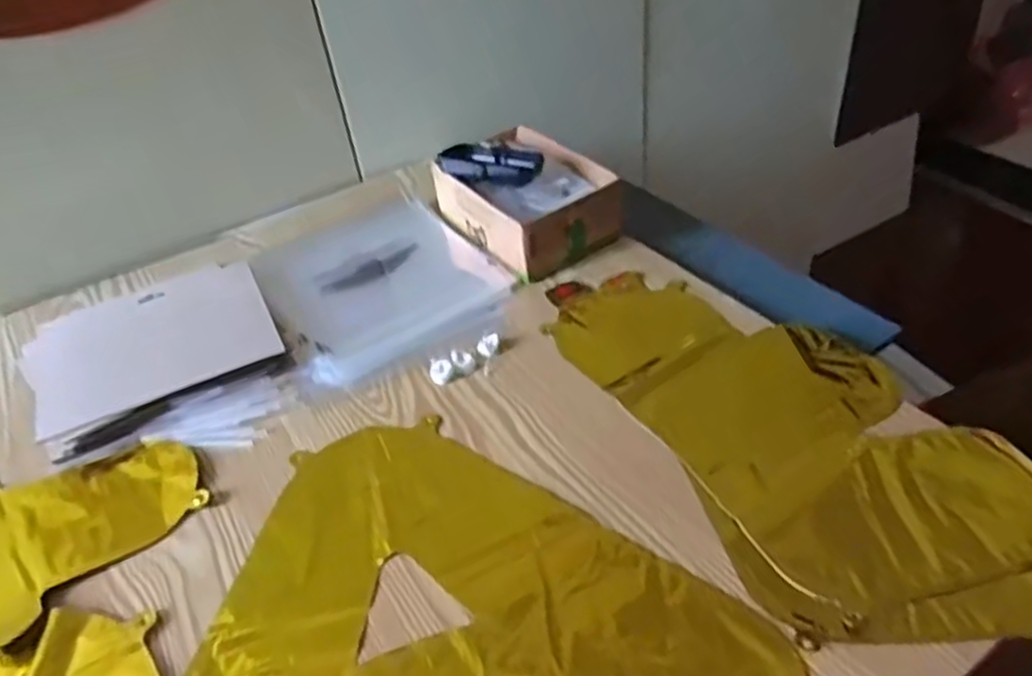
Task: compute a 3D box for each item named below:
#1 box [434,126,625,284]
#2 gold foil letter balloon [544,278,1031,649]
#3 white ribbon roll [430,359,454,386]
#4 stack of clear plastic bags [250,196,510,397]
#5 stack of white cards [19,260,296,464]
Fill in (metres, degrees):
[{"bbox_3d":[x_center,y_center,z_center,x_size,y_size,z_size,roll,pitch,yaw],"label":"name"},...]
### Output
[{"bbox_3d":[0.011,-0.146,0.776,0.129,0.071,0.189,-27,44,-22],"label":"box"},{"bbox_3d":[0.201,0.056,0.551,0.211,0.011,0.408,-21,42,-16],"label":"gold foil letter balloon"},{"bbox_3d":[-0.064,0.029,0.632,0.020,0.008,0.026,-12,40,-5],"label":"white ribbon roll"},{"bbox_3d":[-0.139,-0.062,0.744,0.215,0.017,0.254,-22,42,-17],"label":"stack of clear plastic bags"},{"bbox_3d":[-0.327,0.008,0.662,0.203,0.027,0.169,-25,43,-19],"label":"stack of white cards"}]

